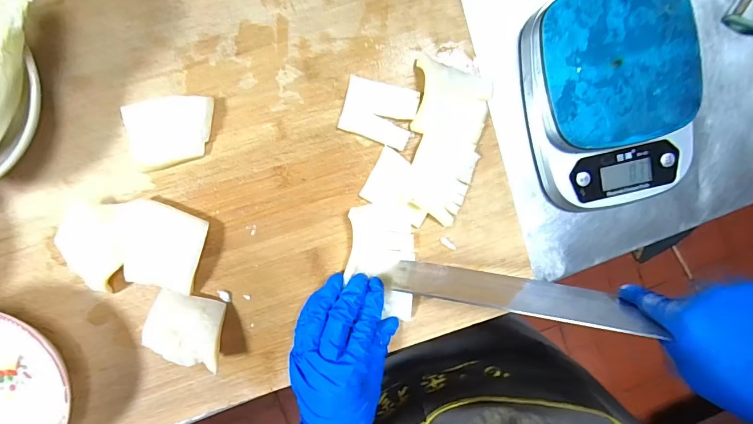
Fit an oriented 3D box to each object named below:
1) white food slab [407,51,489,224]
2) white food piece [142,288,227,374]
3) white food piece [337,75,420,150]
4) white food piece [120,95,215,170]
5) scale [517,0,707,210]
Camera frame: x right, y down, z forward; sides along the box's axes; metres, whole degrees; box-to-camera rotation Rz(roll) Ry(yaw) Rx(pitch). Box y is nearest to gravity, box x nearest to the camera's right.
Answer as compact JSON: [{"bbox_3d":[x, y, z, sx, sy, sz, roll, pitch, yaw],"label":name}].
[{"bbox_3d":[0.058,-0.056,0.329,0.060,0.014,0.127,8,95,-8],"label":"white food slab"},{"bbox_3d":[-0.157,0.097,0.320,0.062,0.023,0.054,15,94,-8],"label":"white food piece"},{"bbox_3d":[0.002,-0.085,0.327,0.060,0.006,0.050,15,94,-8],"label":"white food piece"},{"bbox_3d":[-0.165,-0.063,0.309,0.068,0.017,0.052,-4,96,-7],"label":"white food piece"},{"bbox_3d":[0.215,-0.101,0.344,0.144,0.027,0.184,-15,97,-5],"label":"scale"}]

